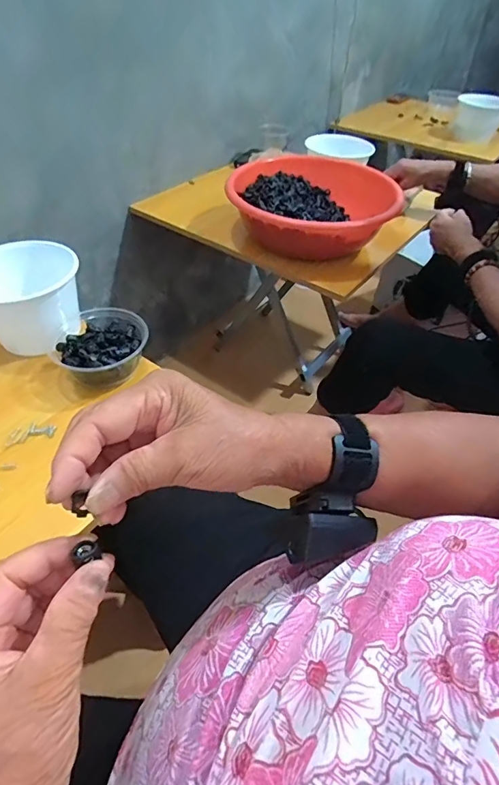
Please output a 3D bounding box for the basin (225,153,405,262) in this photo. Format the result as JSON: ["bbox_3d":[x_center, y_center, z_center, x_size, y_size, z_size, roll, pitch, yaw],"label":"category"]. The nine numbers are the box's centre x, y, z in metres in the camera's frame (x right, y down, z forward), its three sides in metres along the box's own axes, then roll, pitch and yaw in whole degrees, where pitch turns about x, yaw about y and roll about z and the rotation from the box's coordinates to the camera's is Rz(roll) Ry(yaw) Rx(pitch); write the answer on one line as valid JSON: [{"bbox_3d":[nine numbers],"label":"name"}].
[{"bbox_3d":[0.126,-0.395,0.908,0.323,0.091,0.327,1,46,-1],"label":"basin"}]

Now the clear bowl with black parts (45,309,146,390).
[{"bbox_3d":[-0.218,-0.066,0.622,0.121,0.049,0.128,1,46,-1],"label":"clear bowl with black parts"}]

